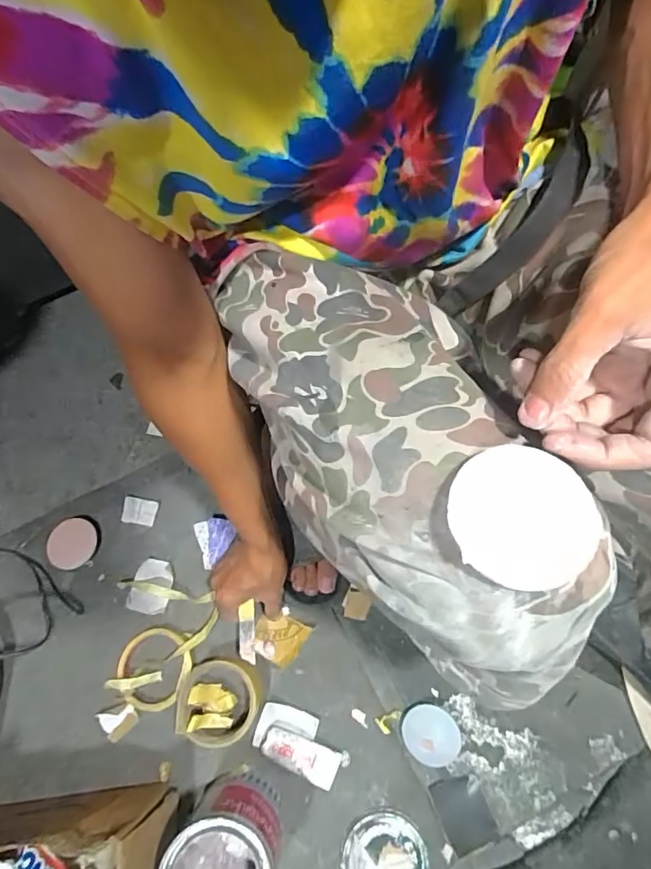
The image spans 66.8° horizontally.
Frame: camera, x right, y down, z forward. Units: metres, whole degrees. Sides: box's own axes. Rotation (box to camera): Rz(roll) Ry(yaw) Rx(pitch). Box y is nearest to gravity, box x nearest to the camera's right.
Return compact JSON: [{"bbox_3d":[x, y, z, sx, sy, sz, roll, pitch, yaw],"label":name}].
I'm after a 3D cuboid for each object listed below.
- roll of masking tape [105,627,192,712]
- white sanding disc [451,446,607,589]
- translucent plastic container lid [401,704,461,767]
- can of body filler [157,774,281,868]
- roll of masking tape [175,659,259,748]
[{"bbox_3d":[-0.210,0.286,0.603,0.088,0.020,0.093,-1,70,2],"label":"roll of masking tape"},{"bbox_3d":[0.091,0.037,0.227,0.065,0.006,0.065,-1,70,2],"label":"white sanding disc"},{"bbox_3d":[0.120,0.343,0.564,0.062,0.006,0.060,-5,62,10],"label":"translucent plastic container lid"},{"bbox_3d":[-0.099,0.425,0.499,0.100,0.128,0.109,-1,70,2],"label":"can of body filler"},{"bbox_3d":[-0.124,0.311,0.579,0.095,0.048,0.089,-1,70,2],"label":"roll of masking tape"}]

